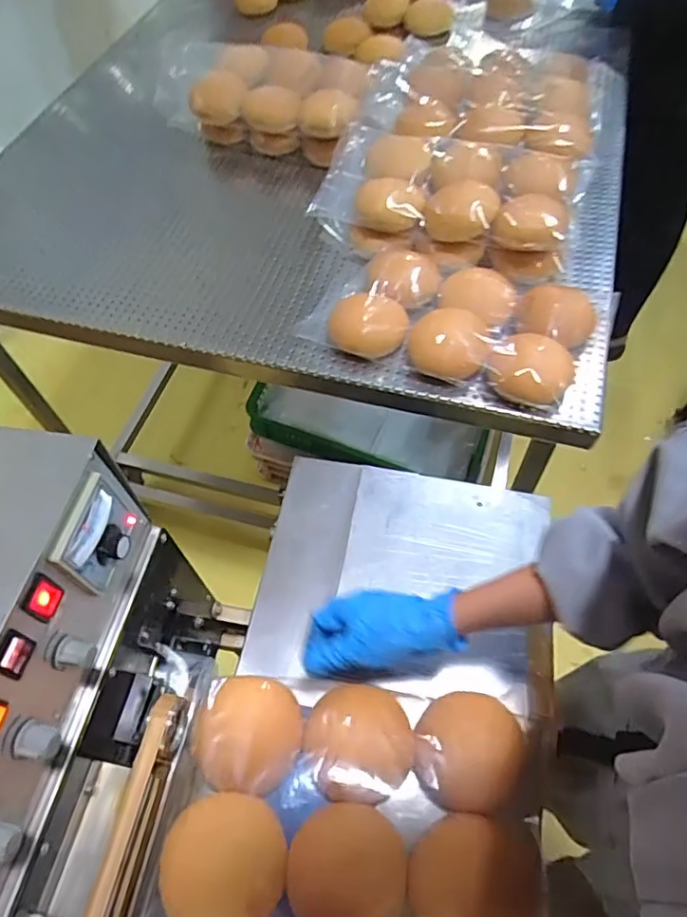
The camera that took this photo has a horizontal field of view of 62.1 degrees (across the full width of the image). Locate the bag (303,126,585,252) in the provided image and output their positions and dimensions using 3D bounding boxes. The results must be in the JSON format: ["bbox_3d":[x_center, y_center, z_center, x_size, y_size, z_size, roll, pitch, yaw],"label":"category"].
[{"bbox_3d":[0.150,-0.394,0.828,0.362,0.069,0.220,14,60,11],"label":"bag"}]

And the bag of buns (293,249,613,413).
[{"bbox_3d":[0.145,-0.184,0.740,0.370,0.050,0.214,19,61,14],"label":"bag of buns"}]

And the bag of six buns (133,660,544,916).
[{"bbox_3d":[0.005,0.301,0.497,0.323,0.063,0.197,2,58,4],"label":"bag of six buns"}]

